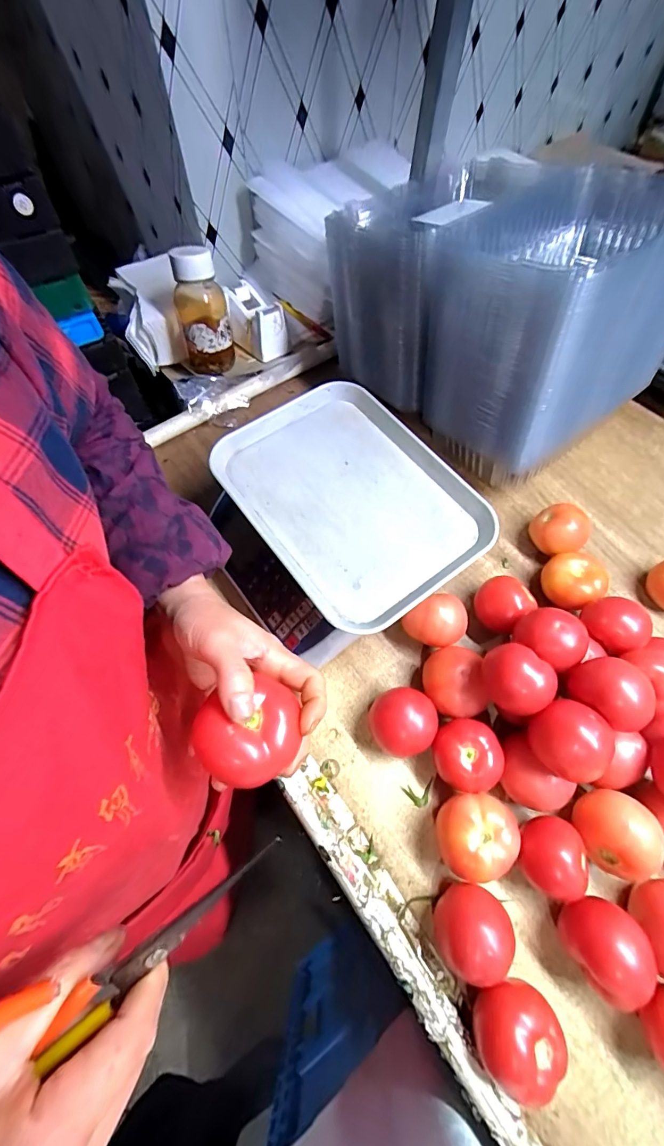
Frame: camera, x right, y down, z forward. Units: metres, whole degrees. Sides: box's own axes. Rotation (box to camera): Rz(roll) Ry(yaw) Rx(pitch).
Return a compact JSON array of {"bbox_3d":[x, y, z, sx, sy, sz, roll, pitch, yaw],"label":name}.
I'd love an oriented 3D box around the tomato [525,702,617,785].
[{"bbox_3d":[0.213,0.153,0.374,0.063,0.055,0.066,-9,66,-5],"label":"tomato"}]

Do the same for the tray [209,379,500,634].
[{"bbox_3d":[0.017,-0.086,0.445,0.210,0.022,0.276,-36,71,-15],"label":"tray"}]

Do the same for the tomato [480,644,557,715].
[{"bbox_3d":[0.174,0.105,0.394,0.059,0.061,0.063,4,66,1],"label":"tomato"}]

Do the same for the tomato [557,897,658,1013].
[{"bbox_3d":[0.231,0.316,0.351,0.056,0.053,0.061,0,66,-1],"label":"tomato"}]

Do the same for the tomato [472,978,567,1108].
[{"bbox_3d":[0.144,0.363,0.329,0.064,0.053,0.063,0,64,0],"label":"tomato"}]

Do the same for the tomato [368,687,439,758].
[{"bbox_3d":[0.074,0.156,0.429,0.067,0.046,0.063,0,66,-1],"label":"tomato"}]

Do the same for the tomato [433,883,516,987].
[{"bbox_3d":[0.121,0.310,0.356,0.062,0.049,0.065,33,70,13],"label":"tomato"}]

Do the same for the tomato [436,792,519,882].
[{"bbox_3d":[0.133,0.243,0.383,0.069,0.053,0.065,0,64,0],"label":"tomato"}]

